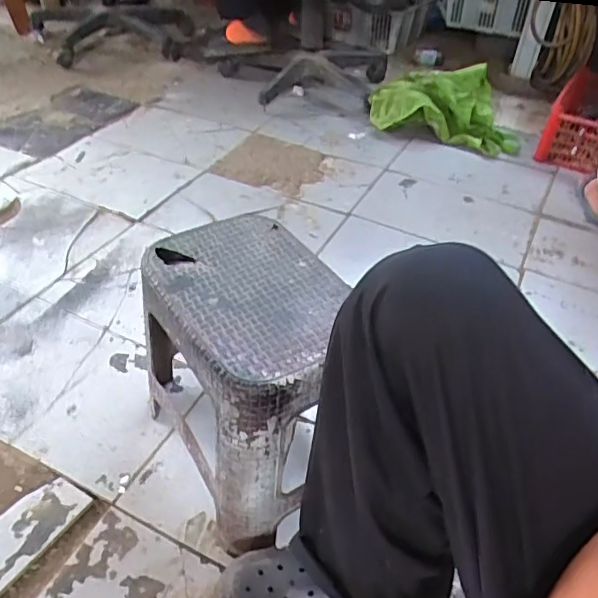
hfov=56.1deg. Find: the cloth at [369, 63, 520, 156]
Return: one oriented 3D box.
[{"bbox_3d":[0.449,-0.585,1.706,0.447,0.180,0.246,14,42,9],"label":"cloth"}]

